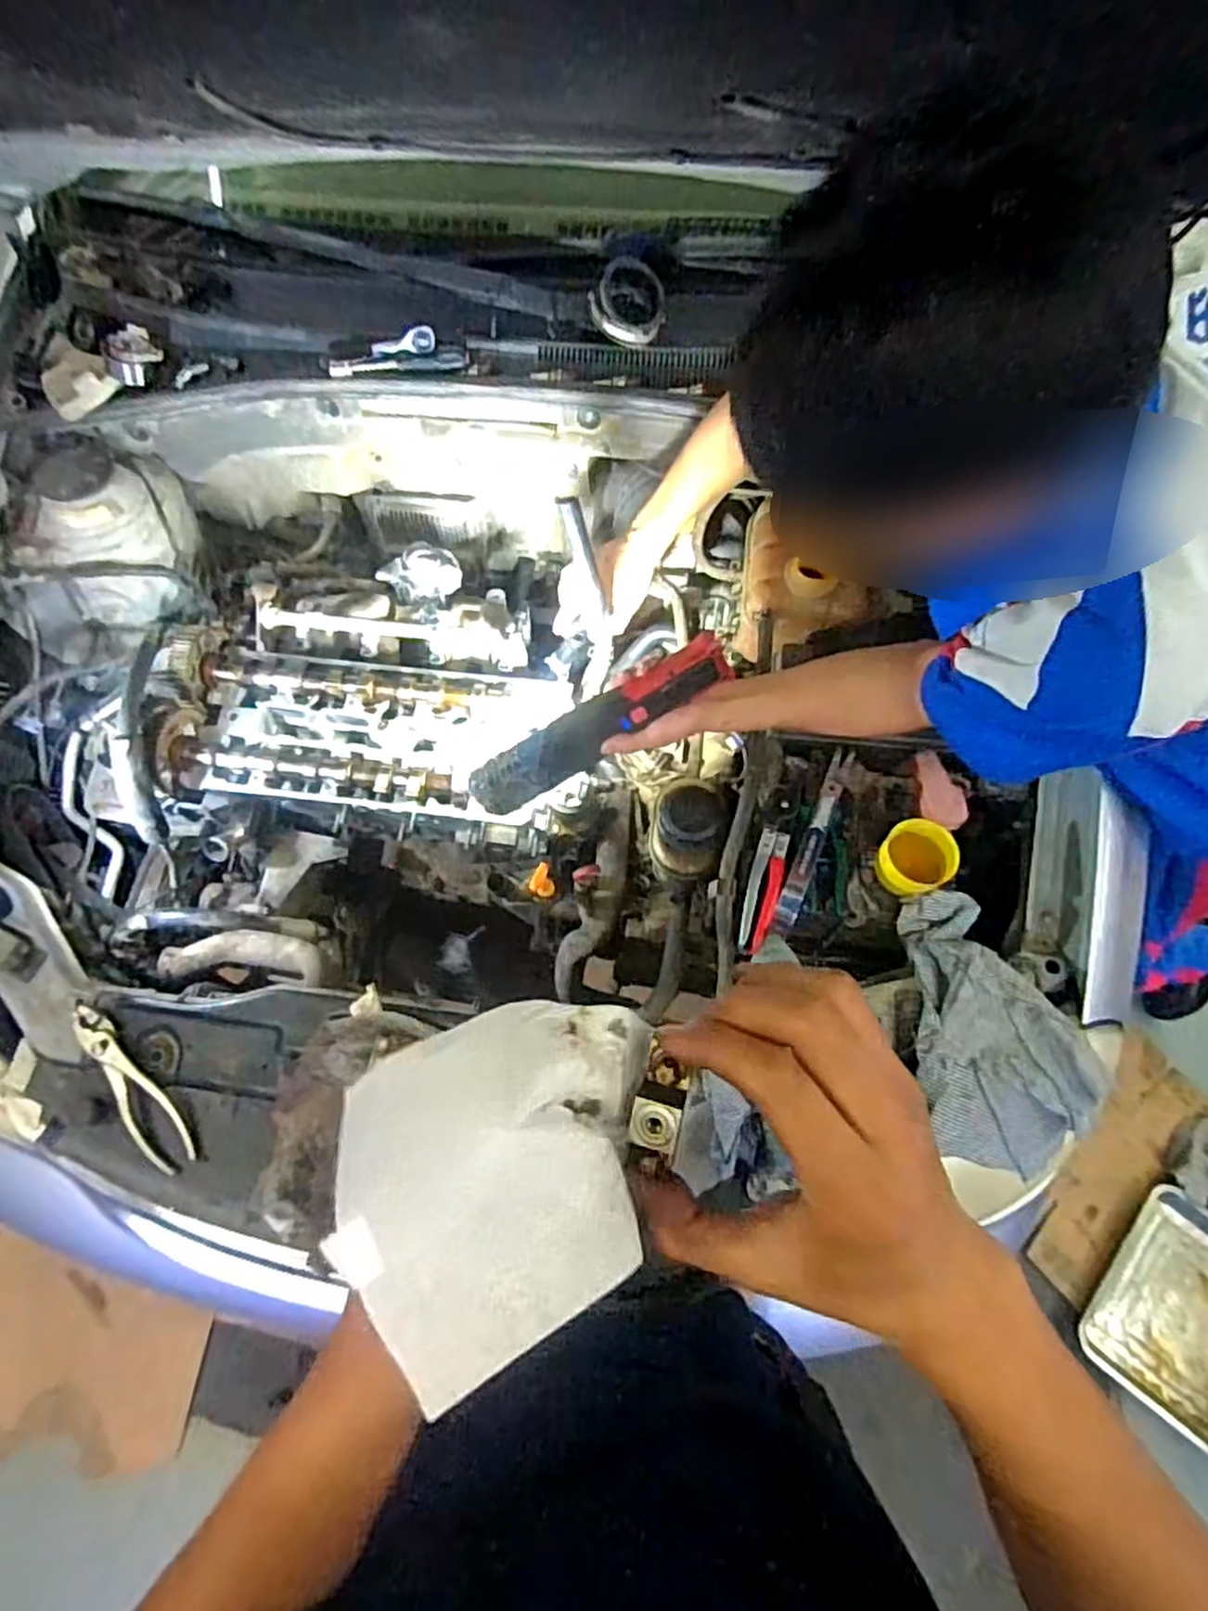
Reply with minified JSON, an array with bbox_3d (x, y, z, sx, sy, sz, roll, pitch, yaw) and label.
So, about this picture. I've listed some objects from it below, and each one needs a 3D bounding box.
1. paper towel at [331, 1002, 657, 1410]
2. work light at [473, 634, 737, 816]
[{"bbox_3d":[-0.043,0.136,0.266,0.111,0.031,0.125,3,69,1],"label":"paper towel"},{"bbox_3d":[-0.006,-0.081,0.754,0.295,0.045,0.052,-31,71,7],"label":"work light"}]

